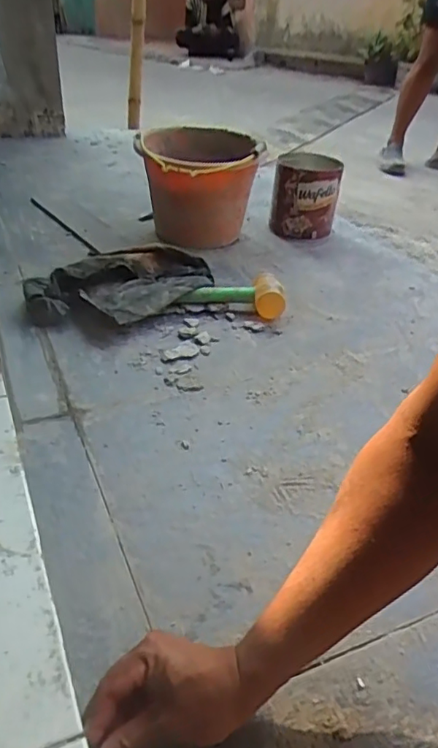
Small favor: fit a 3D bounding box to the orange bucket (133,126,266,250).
[{"bbox_3d":[-0.049,-0.388,1.203,0.231,0.211,0.295,0,35,-5],"label":"orange bucket"}]

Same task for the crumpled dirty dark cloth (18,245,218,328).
[{"bbox_3d":[-0.154,-0.143,0.938,0.307,0.078,0.151,-19,42,-31],"label":"crumpled dirty dark cloth"}]

